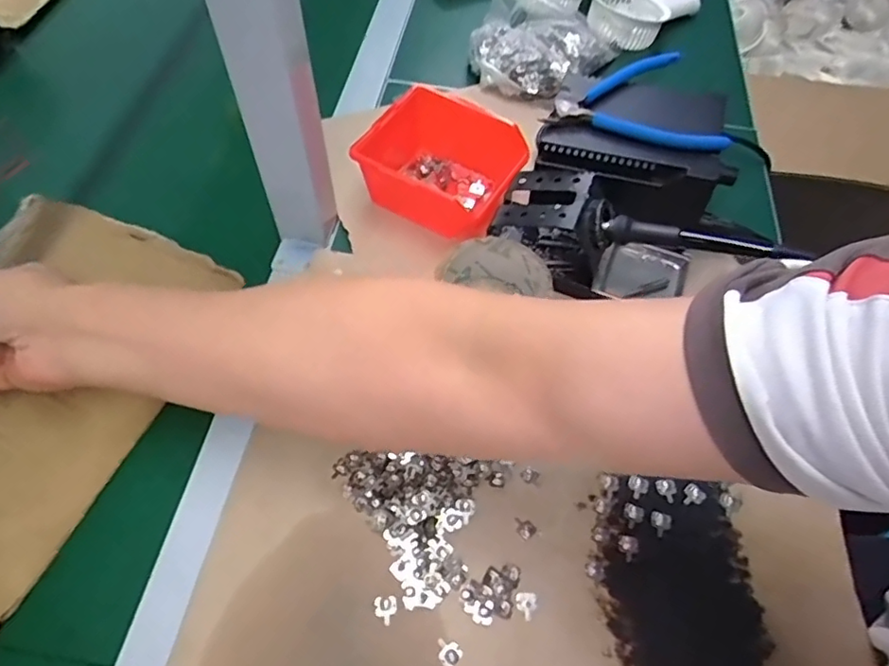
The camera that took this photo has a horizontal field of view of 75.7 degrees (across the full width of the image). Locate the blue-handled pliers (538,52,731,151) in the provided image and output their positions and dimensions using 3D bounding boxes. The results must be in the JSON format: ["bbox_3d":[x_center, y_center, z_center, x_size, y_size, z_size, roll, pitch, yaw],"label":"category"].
[{"bbox_3d":[0.170,-0.197,0.472,0.134,0.018,0.112,21,59,11],"label":"blue-handled pliers"}]

